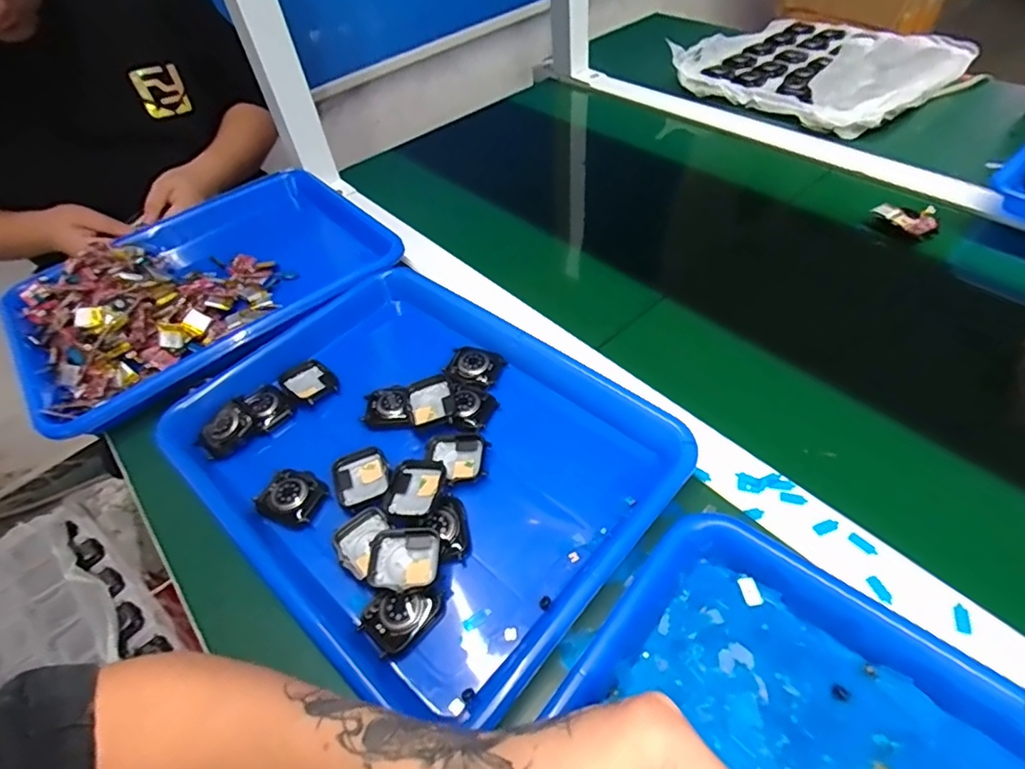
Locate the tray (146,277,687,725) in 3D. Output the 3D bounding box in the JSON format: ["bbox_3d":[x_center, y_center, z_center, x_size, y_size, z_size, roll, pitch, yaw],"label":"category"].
[{"bbox_3d":[-0.065,0.045,0.410,0.333,0.052,0.269,33,61,30],"label":"tray"}]

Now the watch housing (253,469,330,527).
[{"bbox_3d":[-0.153,0.077,0.382,0.042,0.007,0.036,15,53,19],"label":"watch housing"}]

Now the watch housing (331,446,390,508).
[{"bbox_3d":[-0.108,0.066,0.390,0.039,0.011,0.040,-25,51,-14],"label":"watch housing"}]

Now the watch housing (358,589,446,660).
[{"bbox_3d":[-0.065,0.135,0.323,0.034,0.010,0.043,35,62,31],"label":"watch housing"}]

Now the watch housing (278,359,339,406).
[{"bbox_3d":[-0.168,0.000,0.456,0.038,0.014,0.044,-39,55,-23],"label":"watch housing"}]

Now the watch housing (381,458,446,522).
[{"bbox_3d":[-0.065,0.068,0.367,0.035,0.011,0.047,13,53,18],"label":"watch housing"}]

